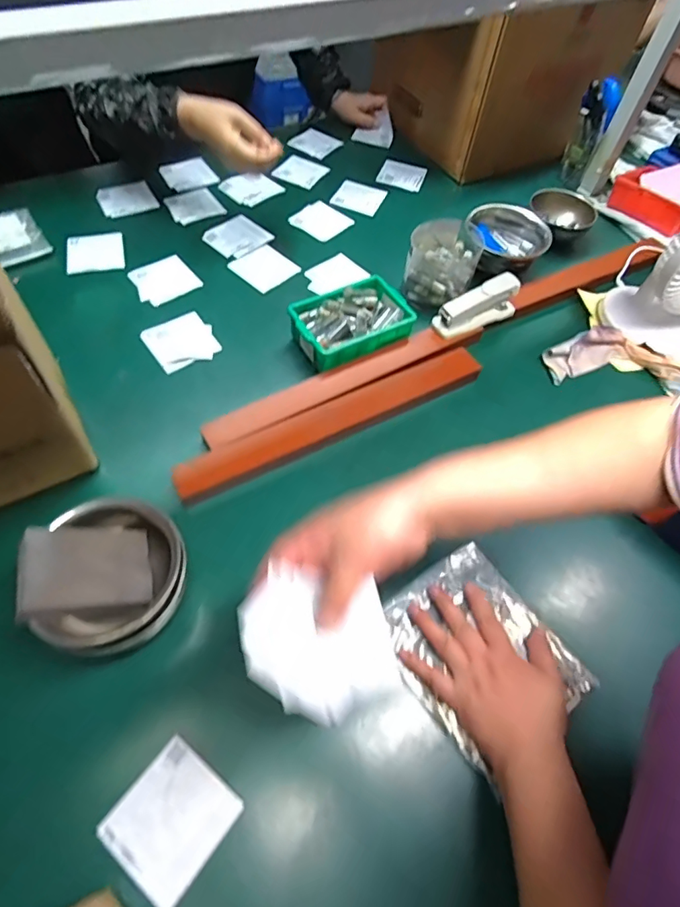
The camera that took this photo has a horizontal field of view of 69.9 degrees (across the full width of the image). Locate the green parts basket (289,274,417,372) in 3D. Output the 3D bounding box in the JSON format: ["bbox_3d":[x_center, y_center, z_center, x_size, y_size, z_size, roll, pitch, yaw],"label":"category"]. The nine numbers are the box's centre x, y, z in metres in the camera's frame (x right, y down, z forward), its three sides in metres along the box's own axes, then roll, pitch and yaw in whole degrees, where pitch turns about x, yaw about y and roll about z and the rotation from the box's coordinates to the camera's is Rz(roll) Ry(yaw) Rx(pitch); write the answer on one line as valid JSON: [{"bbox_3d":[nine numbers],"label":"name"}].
[{"bbox_3d":[0.013,-0.168,0.650,0.151,0.053,0.101,-26,63,-20],"label":"green parts basket"}]

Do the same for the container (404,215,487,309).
[{"bbox_3d":[0.147,-0.273,0.716,0.101,0.092,0.112,18,57,7],"label":"container"}]

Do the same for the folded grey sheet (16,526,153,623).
[{"bbox_3d":[-0.210,0.095,0.409,0.102,0.012,0.072,10,49,-45],"label":"folded grey sheet"}]

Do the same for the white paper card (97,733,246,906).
[{"bbox_3d":[-0.129,0.281,0.375,0.079,0.005,0.081,35,61,17],"label":"white paper card"}]

